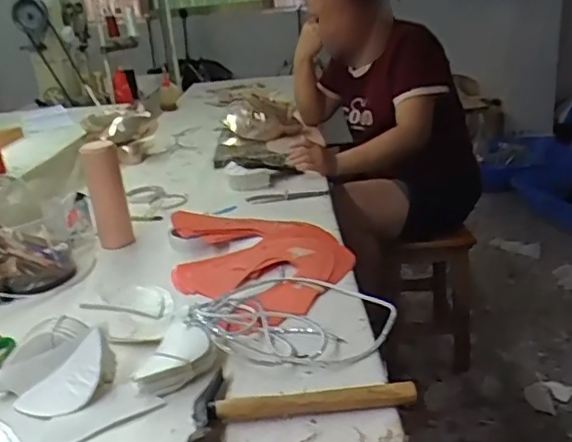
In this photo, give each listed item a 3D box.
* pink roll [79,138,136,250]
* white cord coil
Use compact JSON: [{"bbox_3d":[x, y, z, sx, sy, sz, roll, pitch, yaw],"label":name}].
[{"bbox_3d":[-0.327,-0.053,1.077,0.063,0.189,0.050,-12,22,-19],"label":"pink roll"},{"bbox_3d":[0.003,0.121,0.794,0.267,0.034,0.225,10,25,32],"label":"white cord coil"}]

